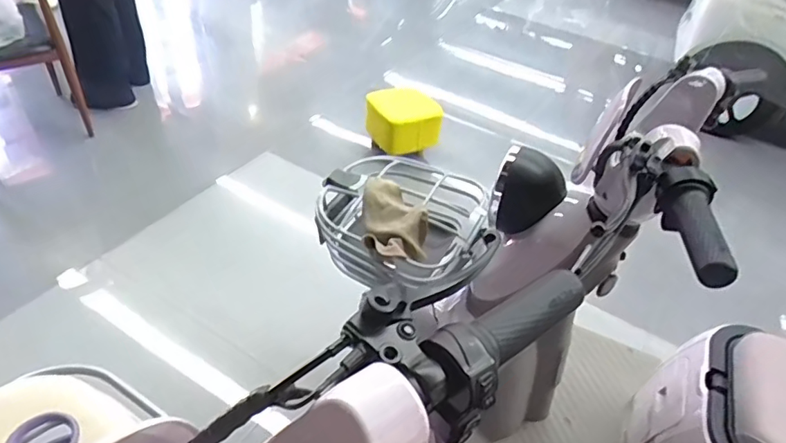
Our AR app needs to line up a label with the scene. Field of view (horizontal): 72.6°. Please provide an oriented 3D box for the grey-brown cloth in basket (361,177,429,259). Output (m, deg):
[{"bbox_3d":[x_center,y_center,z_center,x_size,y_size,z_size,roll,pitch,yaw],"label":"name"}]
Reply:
[{"bbox_3d":[0.003,-0.008,1.024,0.118,0.041,0.189,3,41,-5],"label":"grey-brown cloth in basket"}]

